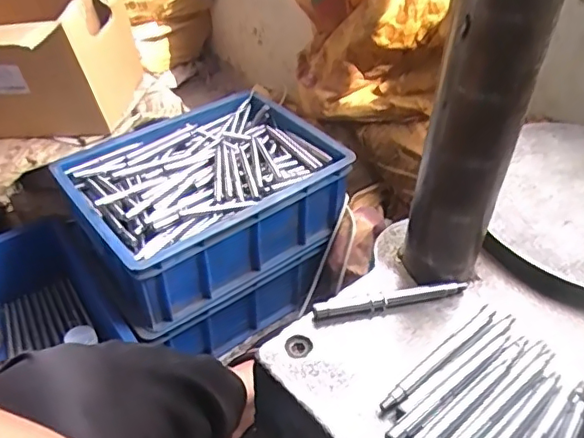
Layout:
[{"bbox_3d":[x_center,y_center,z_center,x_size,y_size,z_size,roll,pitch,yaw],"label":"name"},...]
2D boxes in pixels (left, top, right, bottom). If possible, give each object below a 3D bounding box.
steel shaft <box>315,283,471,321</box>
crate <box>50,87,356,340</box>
[{"bbox_3d":[0.084,0.069,0.476,0.134,0.010,0.013,-9,42,-12],"label":"steel shaft"},{"bbox_3d":[-0.135,-0.041,0.956,0.417,0.147,0.304,-26,48,-28],"label":"crate"}]

